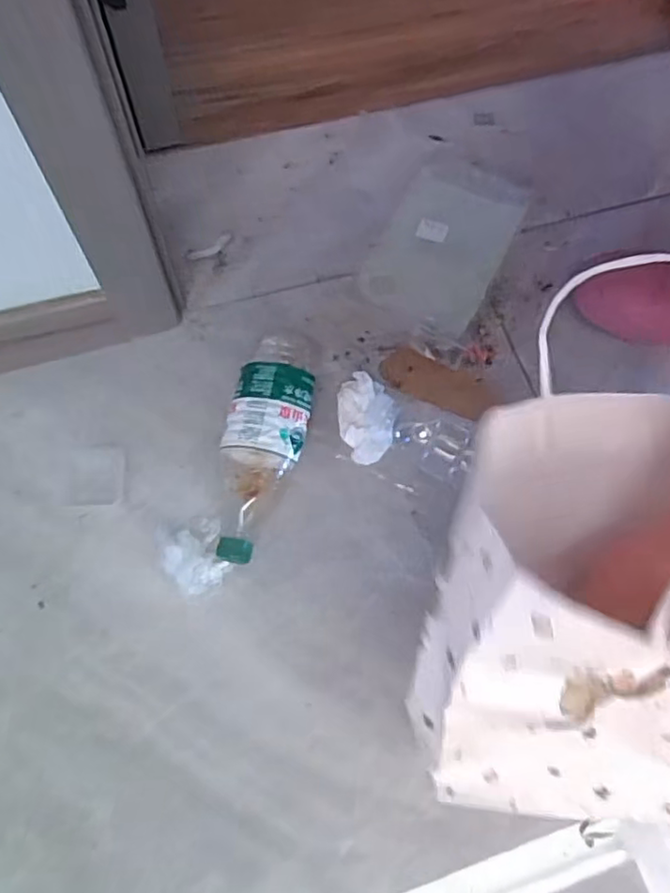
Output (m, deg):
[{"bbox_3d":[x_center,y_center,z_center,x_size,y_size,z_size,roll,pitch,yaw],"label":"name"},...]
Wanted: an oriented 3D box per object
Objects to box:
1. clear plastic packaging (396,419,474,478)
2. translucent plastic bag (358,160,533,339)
[{"bbox_3d":[0.097,-0.002,0.625,0.074,0.030,0.050,21,70,4],"label":"clear plastic packaging"},{"bbox_3d":[0.127,-0.241,0.725,0.137,0.026,0.226,27,71,6],"label":"translucent plastic bag"}]

